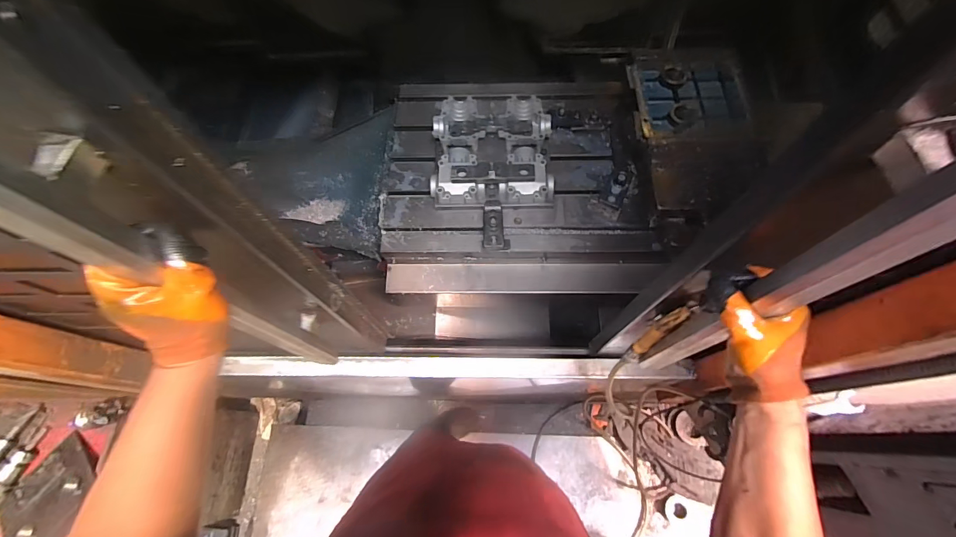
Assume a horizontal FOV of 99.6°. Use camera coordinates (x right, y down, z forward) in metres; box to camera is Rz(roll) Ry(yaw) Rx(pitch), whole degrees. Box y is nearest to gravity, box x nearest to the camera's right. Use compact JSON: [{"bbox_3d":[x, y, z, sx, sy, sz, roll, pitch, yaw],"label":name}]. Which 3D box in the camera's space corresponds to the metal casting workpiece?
[{"bbox_3d":[0.036,-0.306,1.053,0.303,0.092,0.313,0,66,1],"label":"metal casting workpiece"}]

